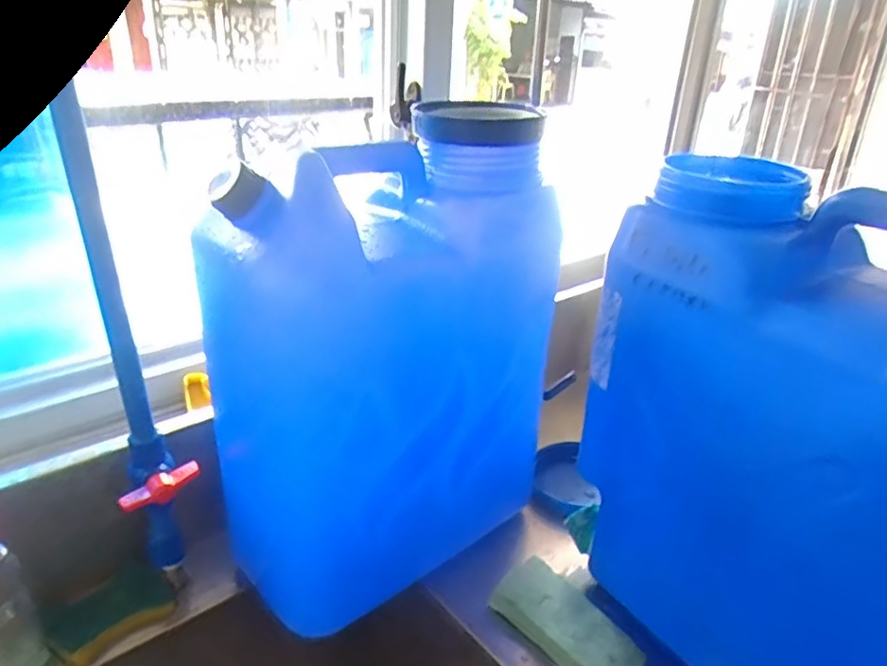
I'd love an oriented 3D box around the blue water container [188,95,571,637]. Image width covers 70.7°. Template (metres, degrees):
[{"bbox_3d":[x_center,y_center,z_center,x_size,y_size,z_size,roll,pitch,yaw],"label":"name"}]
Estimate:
[{"bbox_3d":[-0.035,0.013,0.580,0.151,0.373,0.317,21,31,34],"label":"blue water container"}]

